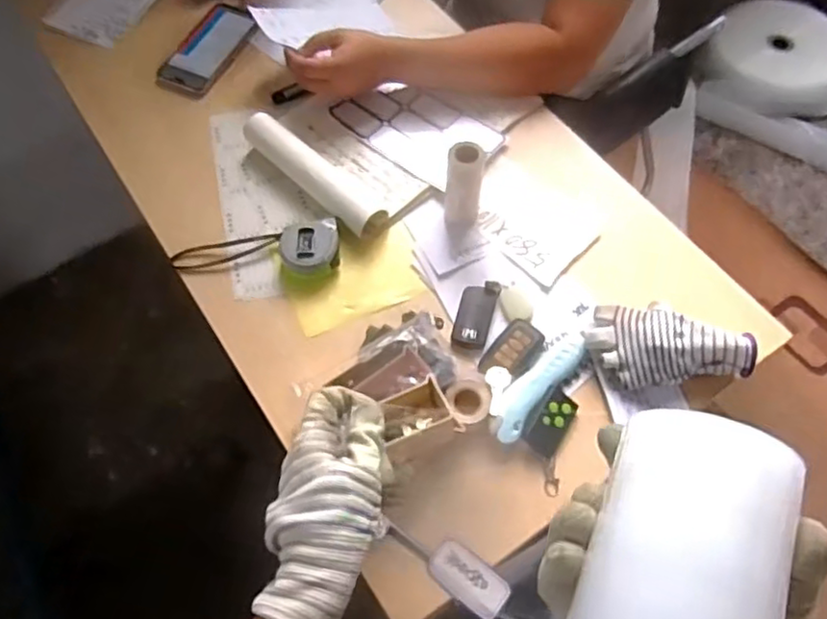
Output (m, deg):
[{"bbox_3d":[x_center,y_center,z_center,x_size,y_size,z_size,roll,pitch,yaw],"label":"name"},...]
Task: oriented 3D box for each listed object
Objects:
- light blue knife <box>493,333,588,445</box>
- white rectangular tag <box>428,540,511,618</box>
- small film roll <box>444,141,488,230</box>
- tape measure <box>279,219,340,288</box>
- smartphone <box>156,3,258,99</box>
[{"bbox_3d":[0.124,0.072,0.660,0.033,0.014,0.141,35,68,19],"label":"light blue knife"},{"bbox_3d":[0.043,0.212,0.526,0.065,0.013,0.034,36,66,16],"label":"white rectangular tag"},{"bbox_3d":[0.054,-0.131,0.722,0.039,0.107,0.029,11,62,8],"label":"small film roll"},{"bbox_3d":[-0.113,-0.061,0.735,0.065,0.033,0.063,-9,61,-3],"label":"tape measure"},{"bbox_3d":[-0.274,-0.351,0.897,0.069,0.014,0.162,29,72,-3],"label":"smartphone"}]

